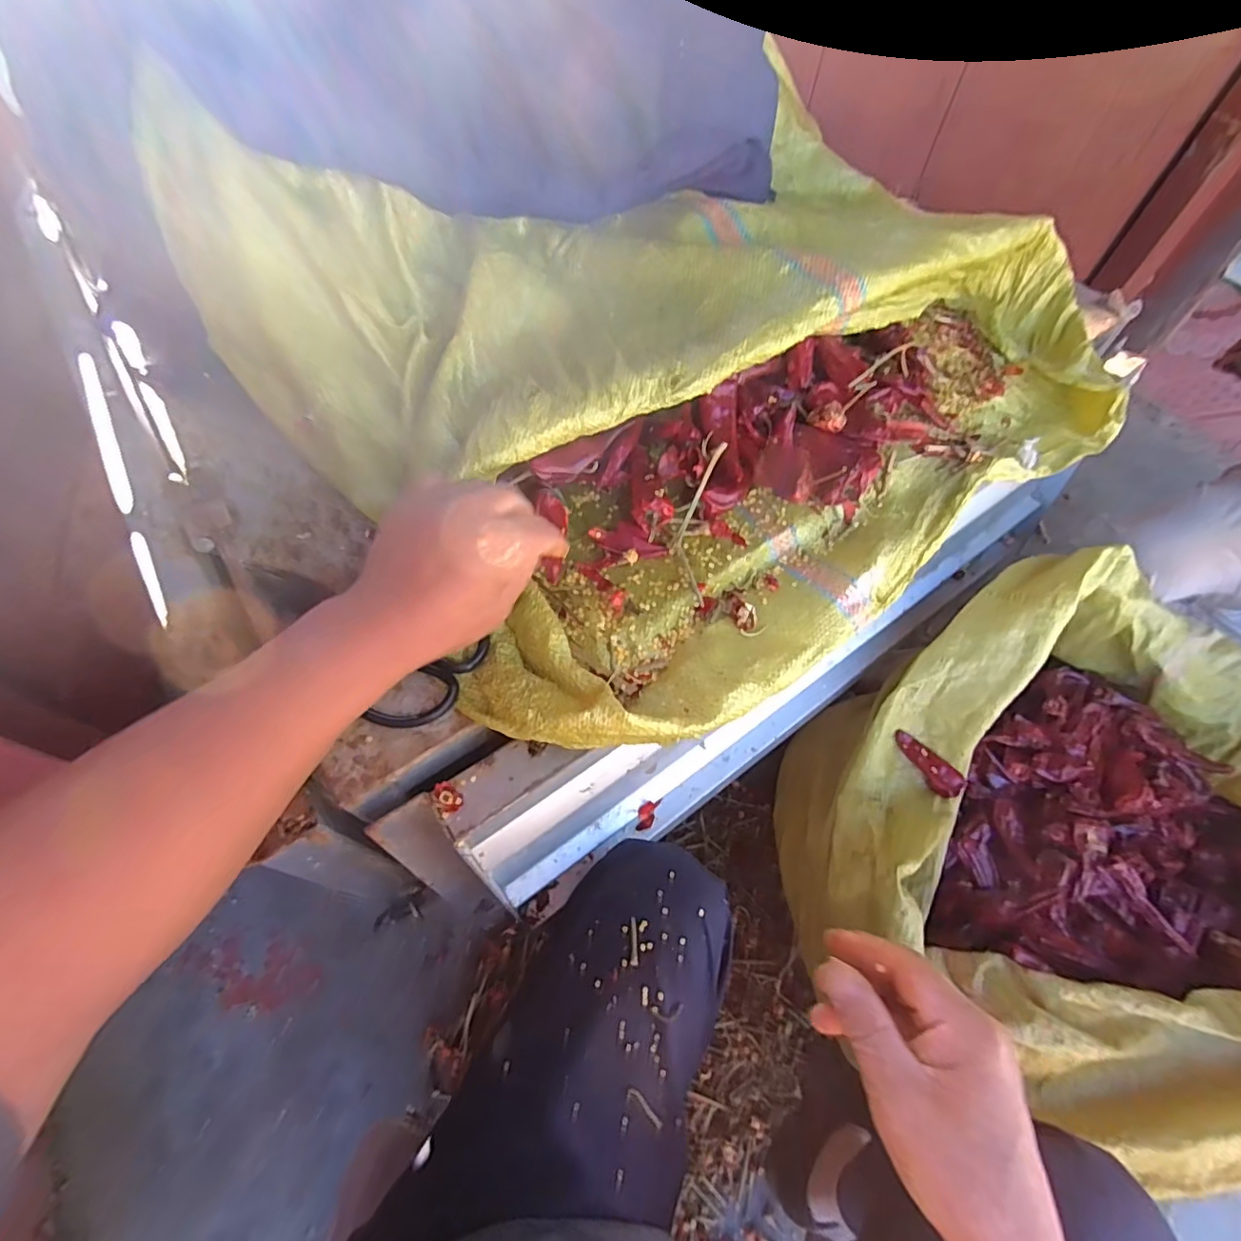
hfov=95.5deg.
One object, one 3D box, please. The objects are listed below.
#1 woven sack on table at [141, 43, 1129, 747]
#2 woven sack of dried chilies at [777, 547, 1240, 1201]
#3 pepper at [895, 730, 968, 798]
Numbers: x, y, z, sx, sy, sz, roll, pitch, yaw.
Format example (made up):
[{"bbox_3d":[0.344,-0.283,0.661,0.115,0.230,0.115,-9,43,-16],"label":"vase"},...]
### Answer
[{"bbox_3d":[0.069,-0.280,0.511,0.712,0.146,0.593,-32,66,-19],"label":"woven sack on table"},{"bbox_3d":[0.517,0.235,0.682,0.504,0.428,0.529,41,66,19],"label":"woven sack of dried chilies"},{"bbox_3d":[0.369,0.170,0.679,0.032,0.027,0.089,-23,64,-15],"label":"pepper"}]

